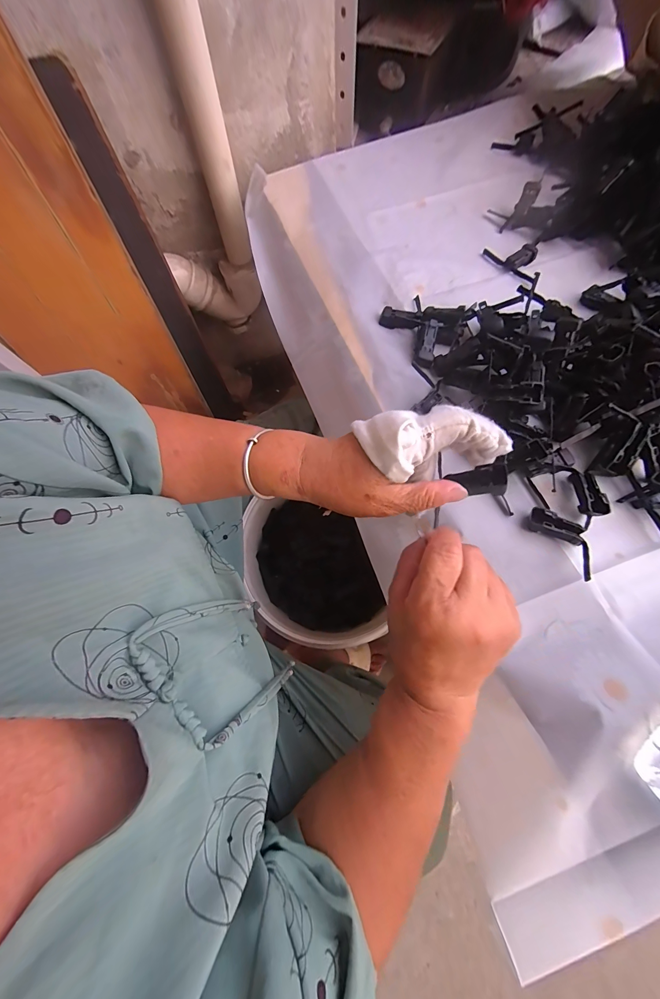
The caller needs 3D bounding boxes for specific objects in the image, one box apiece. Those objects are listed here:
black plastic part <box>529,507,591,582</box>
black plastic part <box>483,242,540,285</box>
[{"bbox_3d":[0.208,0.033,0.290,0.036,0.019,0.066,-29,74,-7],"label":"black plastic part"},{"bbox_3d":[0.244,-0.311,0.425,0.048,0.014,0.077,-40,75,-10],"label":"black plastic part"}]

